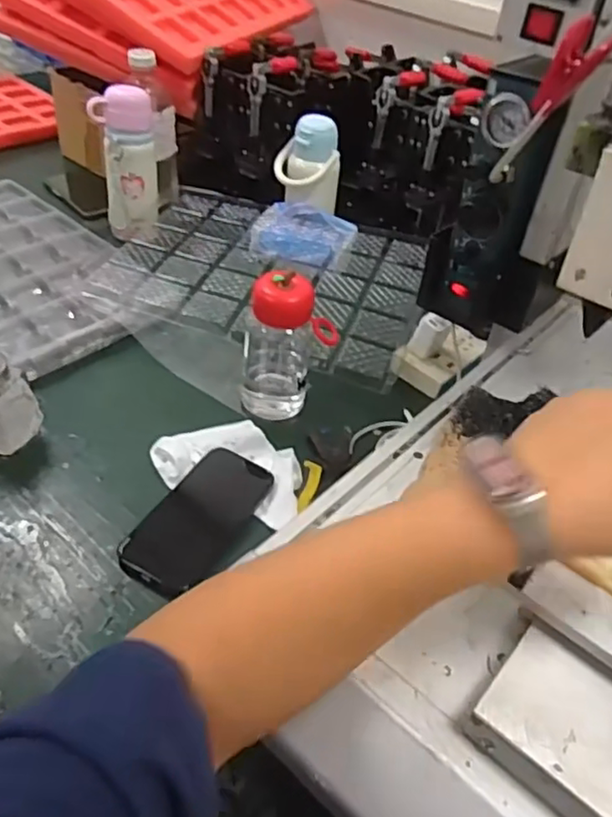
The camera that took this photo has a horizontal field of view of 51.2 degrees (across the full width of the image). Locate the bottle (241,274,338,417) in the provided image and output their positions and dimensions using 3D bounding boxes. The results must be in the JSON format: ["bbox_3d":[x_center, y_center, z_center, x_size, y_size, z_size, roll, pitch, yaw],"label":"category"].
[{"bbox_3d":[-0.025,-0.069,0.726,0.090,0.177,0.084,-9,44,-18],"label":"bottle"}]

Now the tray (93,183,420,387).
[{"bbox_3d":[-0.047,-0.200,0.904,0.415,0.022,0.317,15,43,8],"label":"tray"}]

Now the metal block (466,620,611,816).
[{"bbox_3d":[0.156,0.183,0.342,0.118,0.020,0.083,33,49,26],"label":"metal block"}]

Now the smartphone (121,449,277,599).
[{"bbox_3d":[-0.104,0.107,0.623,0.087,0.015,0.163,25,45,19],"label":"smartphone"}]

